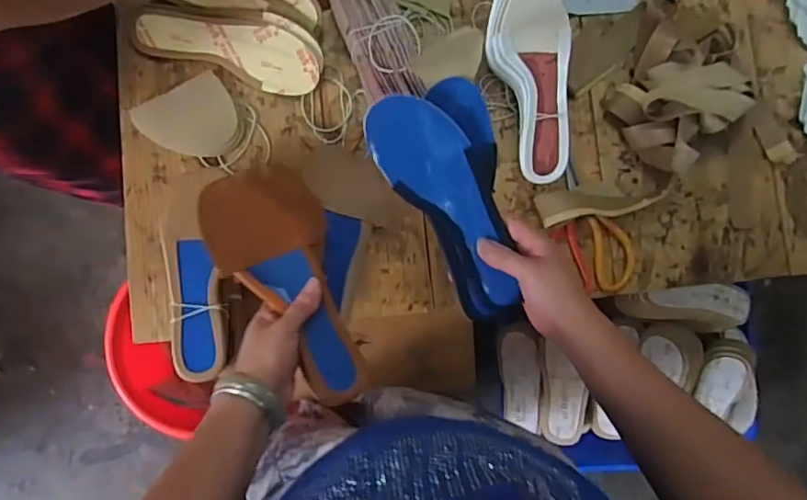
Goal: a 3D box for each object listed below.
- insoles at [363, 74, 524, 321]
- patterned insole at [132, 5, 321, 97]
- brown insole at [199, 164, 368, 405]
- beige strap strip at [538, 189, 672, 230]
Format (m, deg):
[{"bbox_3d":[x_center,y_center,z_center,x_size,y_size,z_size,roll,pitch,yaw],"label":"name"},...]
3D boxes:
[{"bbox_3d":[0.051,-0.036,0.523,0.104,0.036,0.229,-24,112,-8],"label":"insoles"},{"bbox_3d":[-0.212,-0.255,0.691,0.225,0.018,0.084,16,103,-6],"label":"patterned insole"},{"bbox_3d":[-0.121,0.037,0.557,0.117,0.025,0.237,-13,87,-23],"label":"brown insole"},{"bbox_3d":[0.253,-0.062,0.726,0.158,0.034,0.042,-9,84,-7],"label":"beige strap strip"}]

